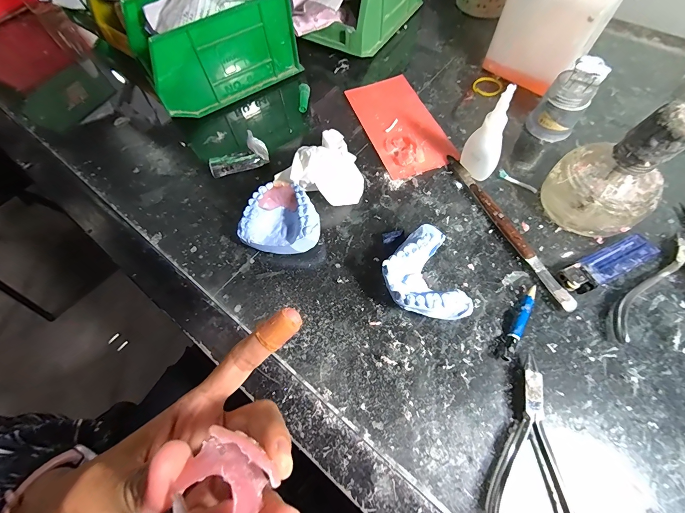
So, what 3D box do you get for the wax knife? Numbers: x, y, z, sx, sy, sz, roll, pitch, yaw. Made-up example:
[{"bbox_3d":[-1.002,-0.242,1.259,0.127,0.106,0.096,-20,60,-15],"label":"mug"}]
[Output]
[{"bbox_3d":[0.142,-0.029,0.274,0.011,0.010,0.169,-23,65,-8],"label":"wax knife"}]

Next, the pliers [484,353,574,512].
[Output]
[{"bbox_3d":[0.118,0.128,0.198,0.048,0.011,0.121,9,65,7],"label":"pliers"}]

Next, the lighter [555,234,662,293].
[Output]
[{"bbox_3d":[0.214,0.006,0.250,0.080,0.013,0.023,-25,65,-8],"label":"lighter"}]

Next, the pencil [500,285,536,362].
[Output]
[{"bbox_3d":[0.136,0.050,0.236,0.008,0.008,0.065,29,69,16],"label":"pencil"}]

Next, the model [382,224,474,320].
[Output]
[{"bbox_3d":[0.061,0.018,0.244,0.055,0.031,0.074,-15,64,-4],"label":"model"}]

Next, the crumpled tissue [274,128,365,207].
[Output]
[{"bbox_3d":[-0.019,-0.077,0.283,0.079,0.053,0.053,-22,65,-7],"label":"crumpled tissue"}]

